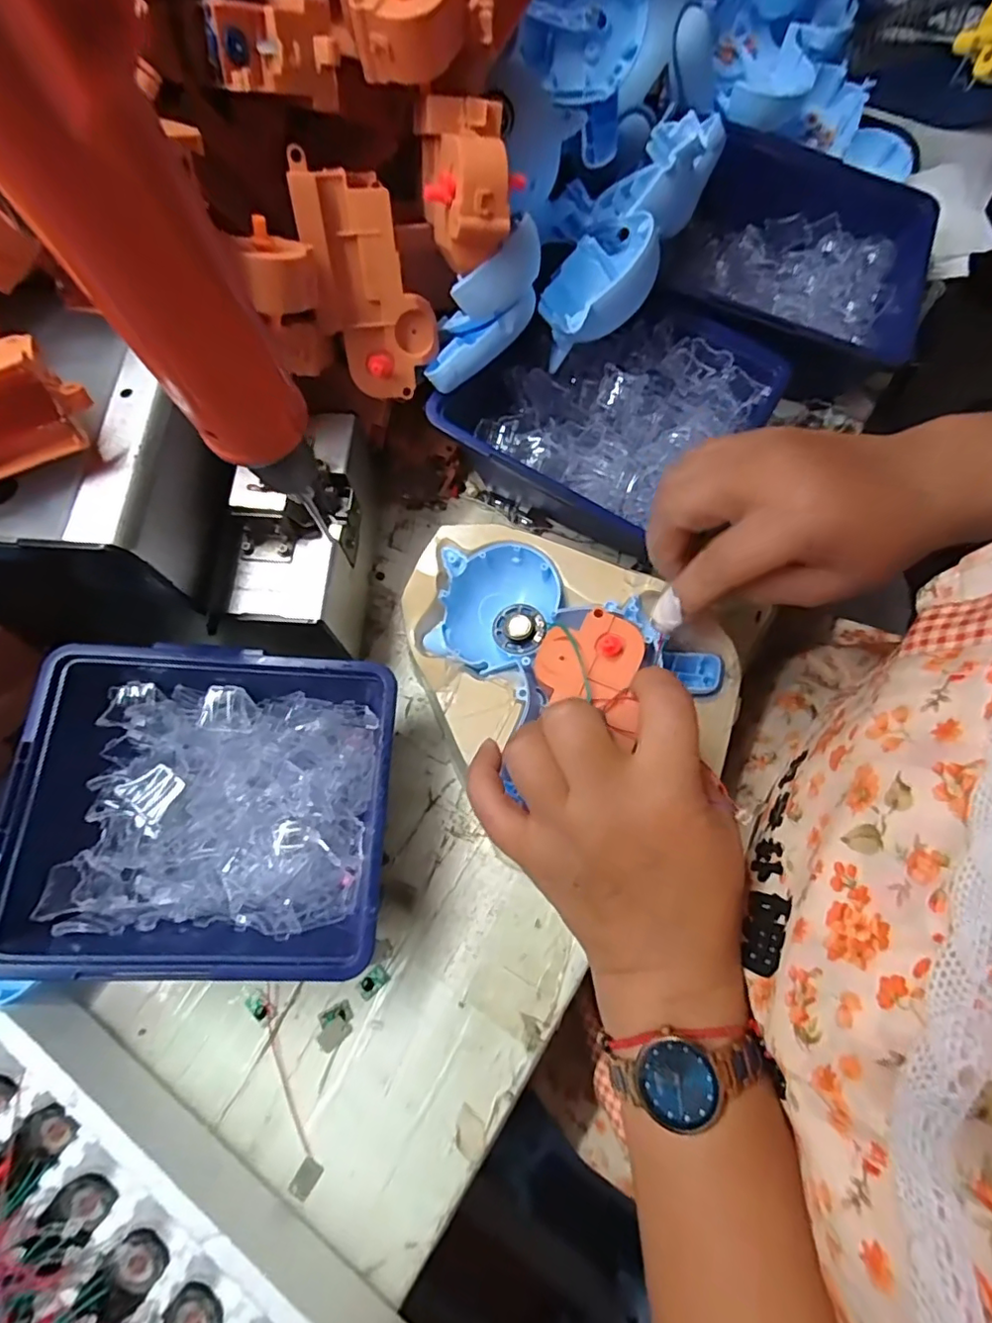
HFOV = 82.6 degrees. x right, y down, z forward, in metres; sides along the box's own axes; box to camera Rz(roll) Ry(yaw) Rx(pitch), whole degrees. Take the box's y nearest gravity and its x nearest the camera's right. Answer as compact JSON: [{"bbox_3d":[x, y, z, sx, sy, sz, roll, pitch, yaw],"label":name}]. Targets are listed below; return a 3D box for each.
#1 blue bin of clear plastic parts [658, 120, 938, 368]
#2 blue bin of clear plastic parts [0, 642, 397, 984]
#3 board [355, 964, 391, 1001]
[{"bbox_3d":[0.188,-0.250,0.359,0.161,0.050,0.149,23,75,8],"label":"blue bin of clear plastic parts"},{"bbox_3d":[-0.133,0.071,0.284,0.162,0.076,0.144,2,73,3],"label":"blue bin of clear plastic parts"},{"bbox_3d":[-0.064,0.166,0.292,0.017,0.004,0.010,-42,76,-10],"label":"board"}]

